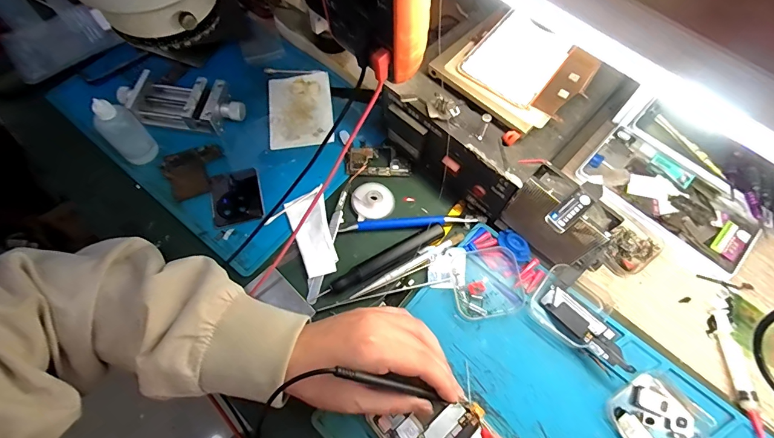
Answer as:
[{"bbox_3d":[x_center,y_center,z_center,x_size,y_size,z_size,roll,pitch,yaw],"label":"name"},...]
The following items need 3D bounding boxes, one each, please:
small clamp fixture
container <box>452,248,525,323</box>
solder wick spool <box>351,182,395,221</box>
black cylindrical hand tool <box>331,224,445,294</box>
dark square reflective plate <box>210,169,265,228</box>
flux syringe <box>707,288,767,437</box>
[{"bbox_3d":[-0.230,-0.131,0.445,0.133,0.032,0.055,6,65,2],"label":"small clamp fixture"},{"bbox_3d":[0.095,0.059,0.373,0.061,0.021,0.065,-9,65,-5],"label":"container"},{"bbox_3d":[-0.015,-0.021,0.419,0.044,0.006,0.043,0,65,-1],"label":"solder wick spool"},{"bbox_3d":[0.002,0.038,0.387,0.121,0.011,0.018,-25,68,-12],"label":"black cylindrical hand tool"},{"bbox_3d":[-0.161,-0.023,0.415,0.052,0.004,0.061,-13,66,-7],"label":"dark square reflective plate"},{"bbox_3d":[0.316,0.126,0.354,0.019,0.011,0.130,8,65,3],"label":"flux syringe"}]

